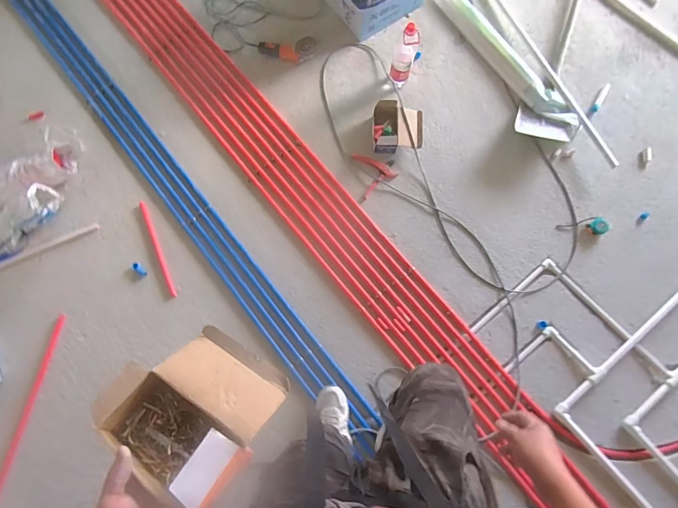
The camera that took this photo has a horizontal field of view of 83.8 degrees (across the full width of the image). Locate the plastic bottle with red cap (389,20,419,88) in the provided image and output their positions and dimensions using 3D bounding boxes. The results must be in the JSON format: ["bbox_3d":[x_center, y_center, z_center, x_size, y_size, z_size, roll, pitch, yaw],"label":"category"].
[{"bbox_3d":[0.264,-0.799,1.551,0.087,0.306,0.088,14,78,4],"label":"plastic bottle with red cap"}]

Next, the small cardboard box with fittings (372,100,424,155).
[{"bbox_3d":[0.252,-0.530,1.598,0.211,0.082,0.204,3,77,2],"label":"small cardboard box with fittings"}]

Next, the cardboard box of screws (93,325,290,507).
[{"bbox_3d":[-0.209,0.214,0.534,0.213,0.109,0.193,31,79,8],"label":"cardboard box of screws"}]

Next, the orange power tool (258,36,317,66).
[{"bbox_3d":[-0.240,-0.924,1.714,0.285,0.063,0.091,11,77,18],"label":"orange power tool"}]

